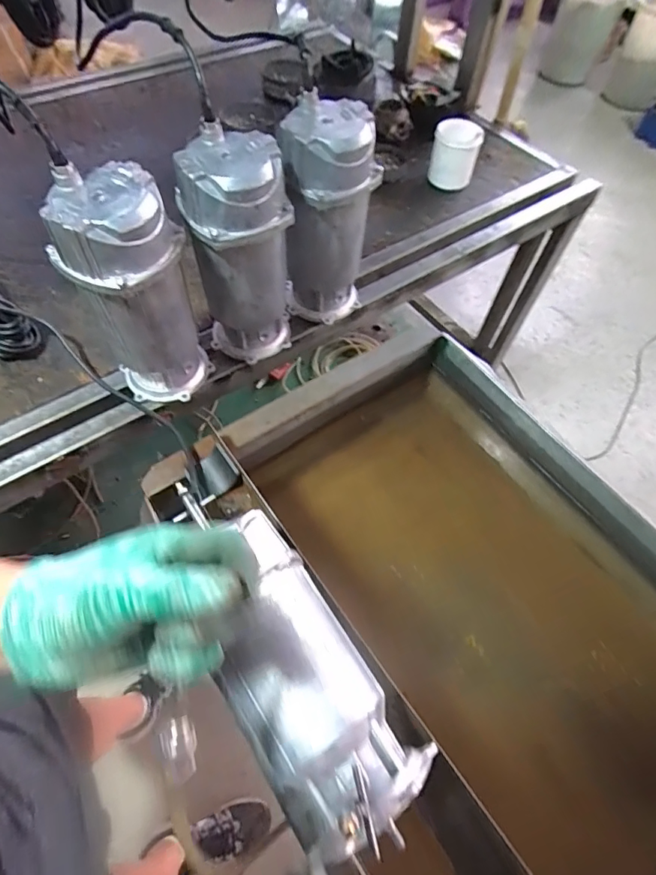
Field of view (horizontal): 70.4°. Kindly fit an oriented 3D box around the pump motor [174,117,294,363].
[{"bbox_3d":[-0.118,-0.245,0.655,0.135,0.292,0.109,-13,60,-10],"label":"pump motor"}]

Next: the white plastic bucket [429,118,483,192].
[{"bbox_3d":[0.269,-0.603,0.987,0.095,0.114,0.089,1,59,-2],"label":"white plastic bucket"}]

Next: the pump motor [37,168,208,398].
[{"bbox_3d":[-0.239,-0.177,0.606,0.116,0.295,0.122,1,59,-2],"label":"pump motor"}]

